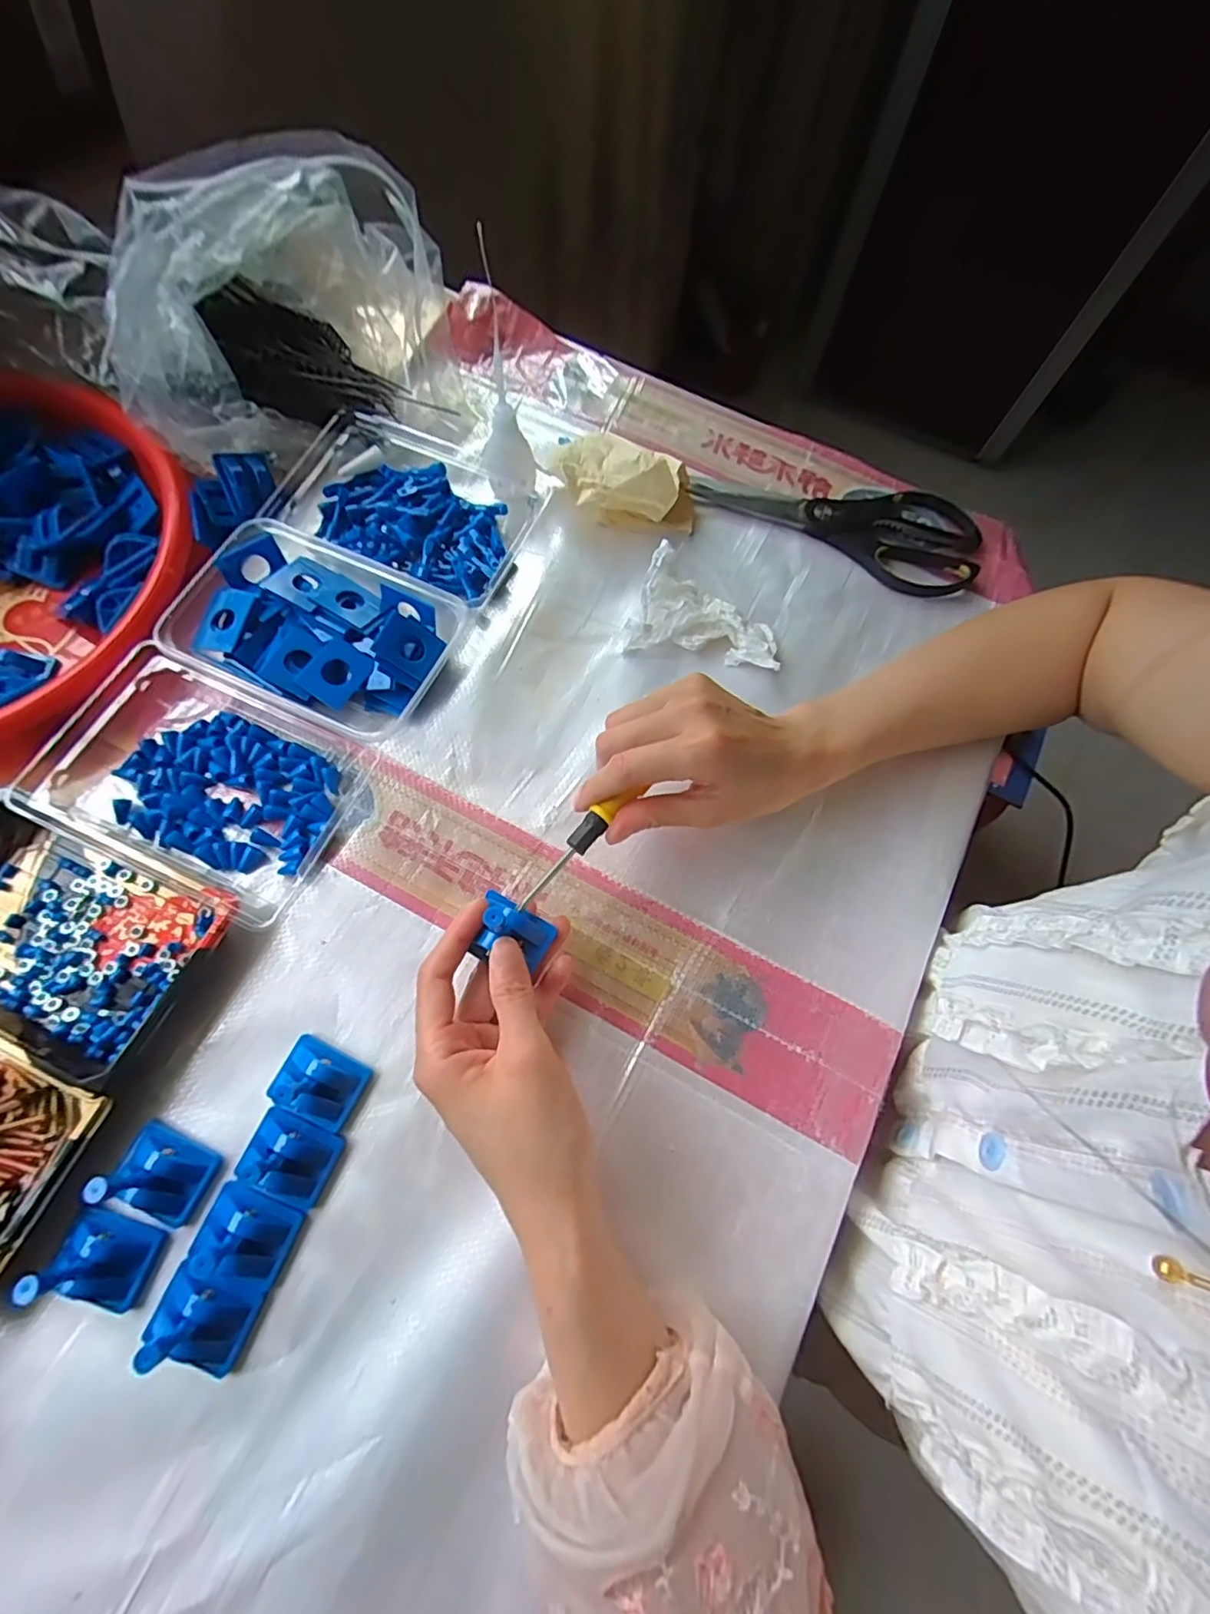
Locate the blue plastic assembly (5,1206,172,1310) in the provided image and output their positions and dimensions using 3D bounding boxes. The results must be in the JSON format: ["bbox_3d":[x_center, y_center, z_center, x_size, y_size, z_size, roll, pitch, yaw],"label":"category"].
[{"bbox_3d":[-0.233,0.208,0.267,0.038,0.041,0.033,21,71,5],"label":"blue plastic assembly"}]

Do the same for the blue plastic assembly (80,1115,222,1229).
[{"bbox_3d":[-0.219,0.177,0.283,0.046,0.040,0.032,29,72,8],"label":"blue plastic assembly"}]

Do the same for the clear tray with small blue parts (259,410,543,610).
[{"bbox_3d":[-0.146,-0.219,0.427,0.179,0.032,0.105,23,71,6],"label":"clear tray with small blue parts"}]

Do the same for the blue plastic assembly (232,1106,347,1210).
[{"bbox_3d":[-0.161,0.176,0.299,0.045,0.019,0.036,21,71,5],"label":"blue plastic assembly"}]

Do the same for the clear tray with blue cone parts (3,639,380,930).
[{"bbox_3d":[-0.242,-0.020,0.354,0.166,0.031,0.117,22,71,5],"label":"clear tray with blue cone parts"}]

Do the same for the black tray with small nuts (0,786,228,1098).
[{"bbox_3d":[-0.300,0.071,0.321,0.162,0.027,0.099,25,71,6],"label":"black tray with small nuts"}]

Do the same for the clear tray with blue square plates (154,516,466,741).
[{"bbox_3d":[-0.186,-0.114,0.383,0.158,0.033,0.108,23,71,6],"label":"clear tray with blue square plates"}]

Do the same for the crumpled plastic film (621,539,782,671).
[{"bbox_3d":[0.070,-0.122,0.396,0.098,0.047,0.051,22,71,5],"label":"crumpled plastic film"}]

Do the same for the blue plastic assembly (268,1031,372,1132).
[{"bbox_3d":[-0.152,0.144,0.310,0.045,0.019,0.033,24,71,6],"label":"blue plastic assembly"}]

